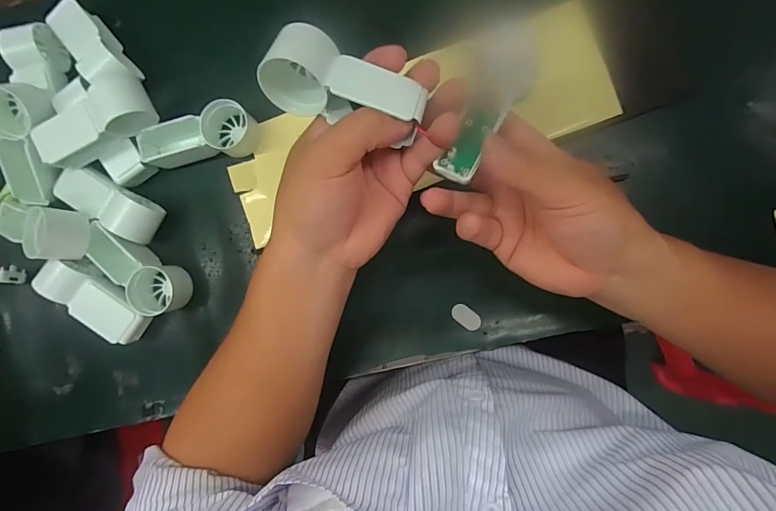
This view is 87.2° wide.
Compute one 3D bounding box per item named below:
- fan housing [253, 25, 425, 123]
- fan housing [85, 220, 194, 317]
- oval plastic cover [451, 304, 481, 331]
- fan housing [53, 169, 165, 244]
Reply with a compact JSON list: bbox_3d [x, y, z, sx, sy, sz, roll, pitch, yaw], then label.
[{"bbox_3d":[-0.024,-0.101,0.232,0.090,0.034,0.039,12,89,0],"label":"fan housing"},{"bbox_3d":[-0.211,0.014,0.344,0.093,0.038,0.045,38,87,-7],"label":"fan housing"},{"bbox_3d":[0.065,0.051,0.339,0.026,0.004,0.014,36,91,5],"label":"oval plastic cover"},{"bbox_3d":[-0.234,-0.045,0.347,0.086,0.043,0.034,29,91,5],"label":"fan housing"}]

